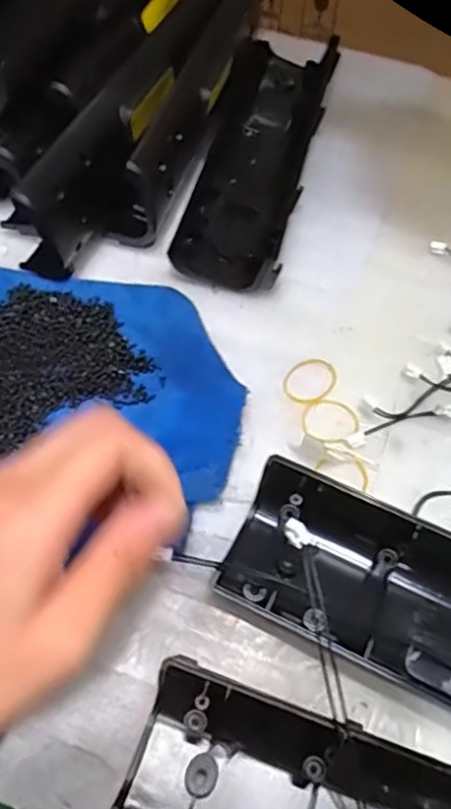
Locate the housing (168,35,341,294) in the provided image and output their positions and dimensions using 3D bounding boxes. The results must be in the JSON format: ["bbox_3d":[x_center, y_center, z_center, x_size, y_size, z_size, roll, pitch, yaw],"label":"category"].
[{"bbox_3d":[0.026,-0.180,0.444,0.069,0.035,0.242,12,60,6],"label":"housing"}]

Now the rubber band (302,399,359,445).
[{"bbox_3d":[0.059,0.009,0.347,0.030,0.005,0.028,0,60,-1],"label":"rubber band"}]

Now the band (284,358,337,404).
[{"bbox_3d":[0.049,-0.013,0.359,0.025,0.004,0.033,42,70,8],"label":"band"}]

